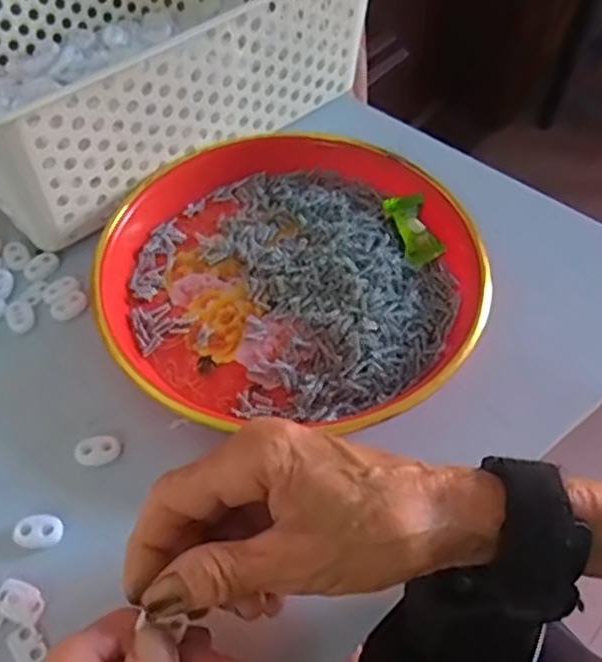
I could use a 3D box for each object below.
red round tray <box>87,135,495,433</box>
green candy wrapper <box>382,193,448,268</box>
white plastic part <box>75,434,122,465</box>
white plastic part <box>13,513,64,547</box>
[{"bbox_3d":[-0.007,-0.037,0.388,0.215,0.030,0.206,1,54,-1],"label":"red round tray"},{"bbox_3d":[0.070,-0.065,0.409,0.023,0.015,0.050,-16,68,-13],"label":"green candy wrapper"},{"bbox_3d":[-0.102,0.060,0.334,0.022,0.005,0.014,-7,54,-6],"label":"white plastic part"},{"bbox_3d":[-0.122,0.094,0.309,0.022,0.004,0.015,-10,54,-9],"label":"white plastic part"}]

